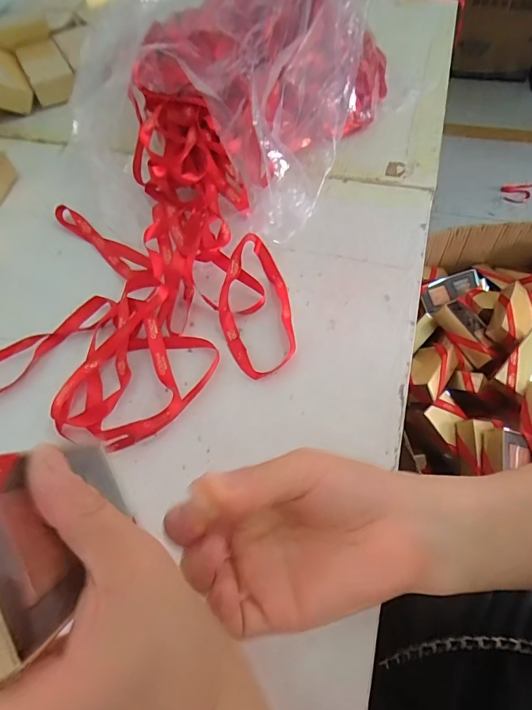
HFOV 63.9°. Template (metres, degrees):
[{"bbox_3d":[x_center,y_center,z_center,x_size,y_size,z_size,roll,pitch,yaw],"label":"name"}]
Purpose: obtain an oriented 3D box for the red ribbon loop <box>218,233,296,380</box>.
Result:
[{"bbox_3d":[-0.010,-0.047,0.371,0.061,0.031,0.138,-7,59,0],"label":"red ribbon loop"}]

